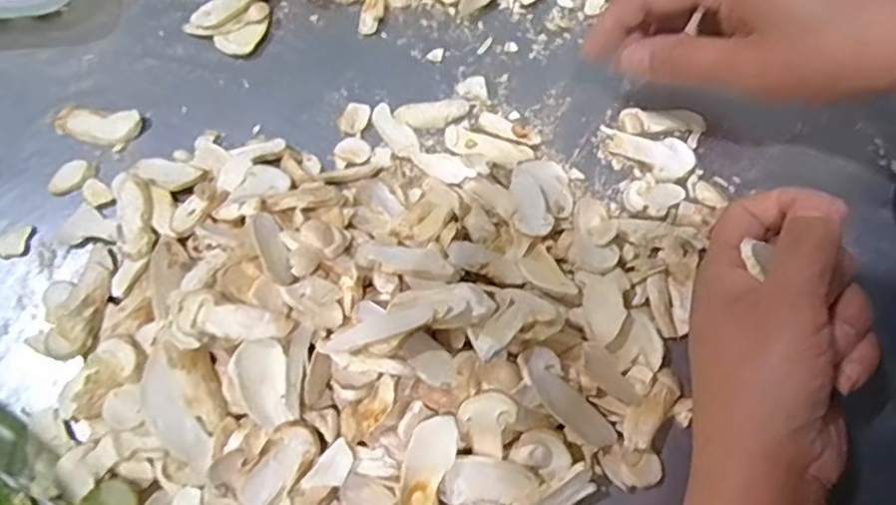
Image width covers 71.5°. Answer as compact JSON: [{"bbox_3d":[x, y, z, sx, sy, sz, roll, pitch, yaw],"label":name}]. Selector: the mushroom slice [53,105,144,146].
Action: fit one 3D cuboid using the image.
[{"bbox_3d":[-0.204,-0.075,0.363,0.048,0.010,0.020,7,69,3],"label":"mushroom slice"}]

